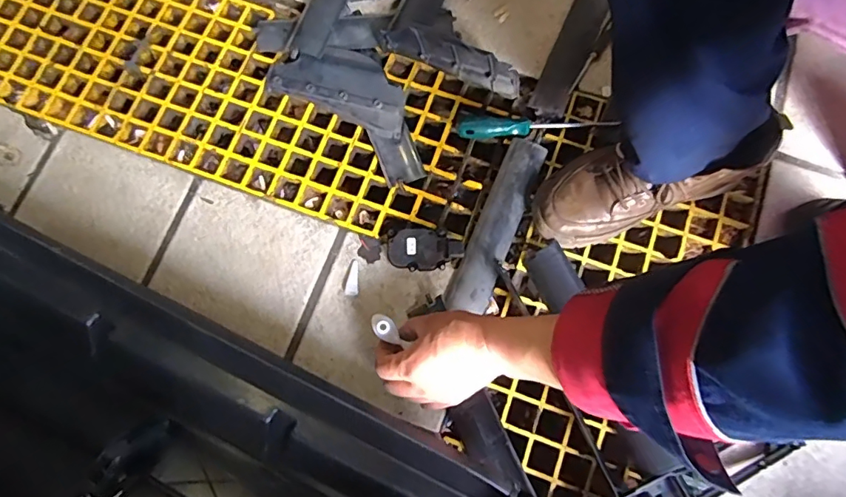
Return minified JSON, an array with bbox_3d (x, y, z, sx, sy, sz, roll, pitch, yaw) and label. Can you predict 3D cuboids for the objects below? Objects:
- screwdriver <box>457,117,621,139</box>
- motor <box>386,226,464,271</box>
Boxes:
[{"bbox_3d":[0.154,-0.165,0.673,0.211,0.024,0.026,-2,76,0],"label":"screwdriver"},{"bbox_3d":[0.003,0.001,0.628,0.095,0.028,0.052,-6,76,-1],"label":"motor"}]

